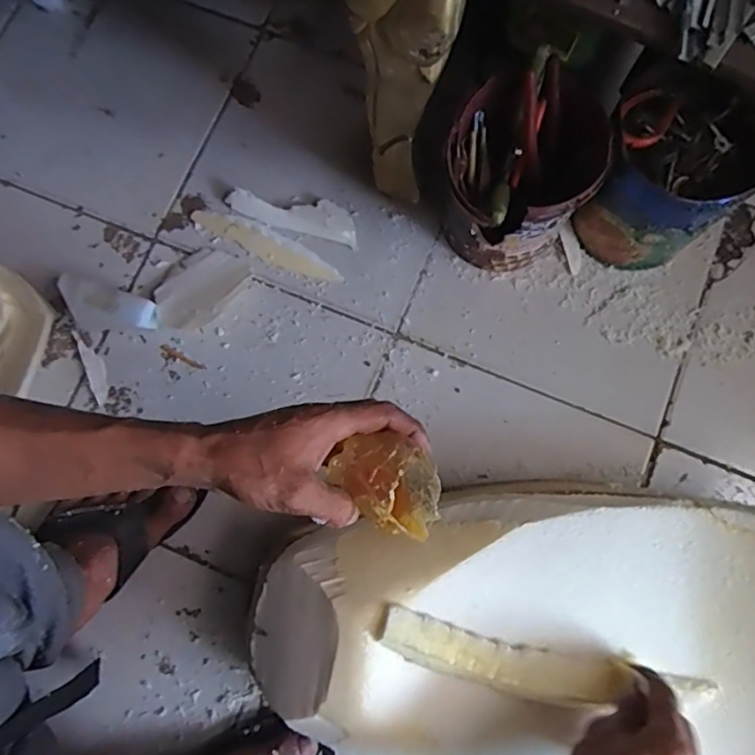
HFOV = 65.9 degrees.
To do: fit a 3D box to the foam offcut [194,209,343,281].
[{"bbox_3d":[-0.125,-0.153,0.665,0.179,0.009,0.034,29,81,6],"label":"foam offcut"}]

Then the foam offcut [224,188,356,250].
[{"bbox_3d":[-0.095,-0.189,0.665,0.150,0.018,0.043,15,79,3],"label":"foam offcut"}]

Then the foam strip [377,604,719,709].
[{"bbox_3d":[0.133,0.230,0.454,0.273,0.023,0.042,15,79,-8],"label":"foam strip"}]

